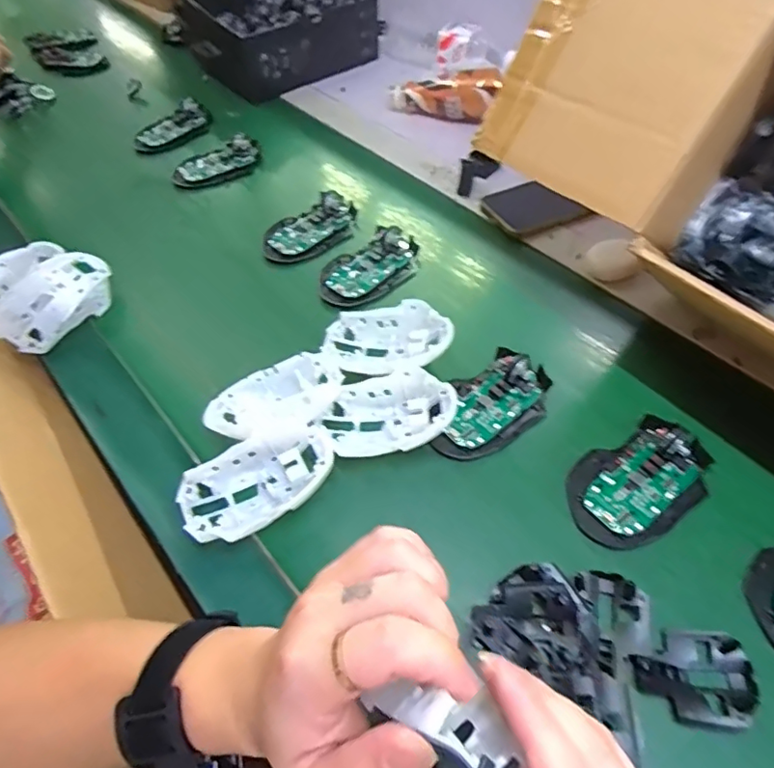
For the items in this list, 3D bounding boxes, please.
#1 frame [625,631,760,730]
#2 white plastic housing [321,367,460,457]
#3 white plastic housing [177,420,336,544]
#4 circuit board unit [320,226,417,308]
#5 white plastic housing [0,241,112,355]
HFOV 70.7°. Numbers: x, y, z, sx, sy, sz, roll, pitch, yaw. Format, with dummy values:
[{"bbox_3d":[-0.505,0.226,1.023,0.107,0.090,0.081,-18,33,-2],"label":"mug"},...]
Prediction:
[{"bbox_3d":[0.185,0.178,0.331,0.070,0.012,0.052,1,53,4],"label":"frame"},{"bbox_3d":[0.001,0.025,0.437,0.103,0.034,0.063,-10,53,-4],"label":"white plastic housing"},{"bbox_3d":[-0.096,0.075,0.412,0.115,0.032,0.064,-30,57,-18],"label":"white plastic housing"},{"bbox_3d":[-0.016,-0.122,0.565,0.111,0.029,0.072,-34,59,-20],"label":"circuit board unit"},{"bbox_3d":[-0.353,-0.091,0.552,0.111,0.062,0.117,17,56,15],"label":"white plastic housing"}]

